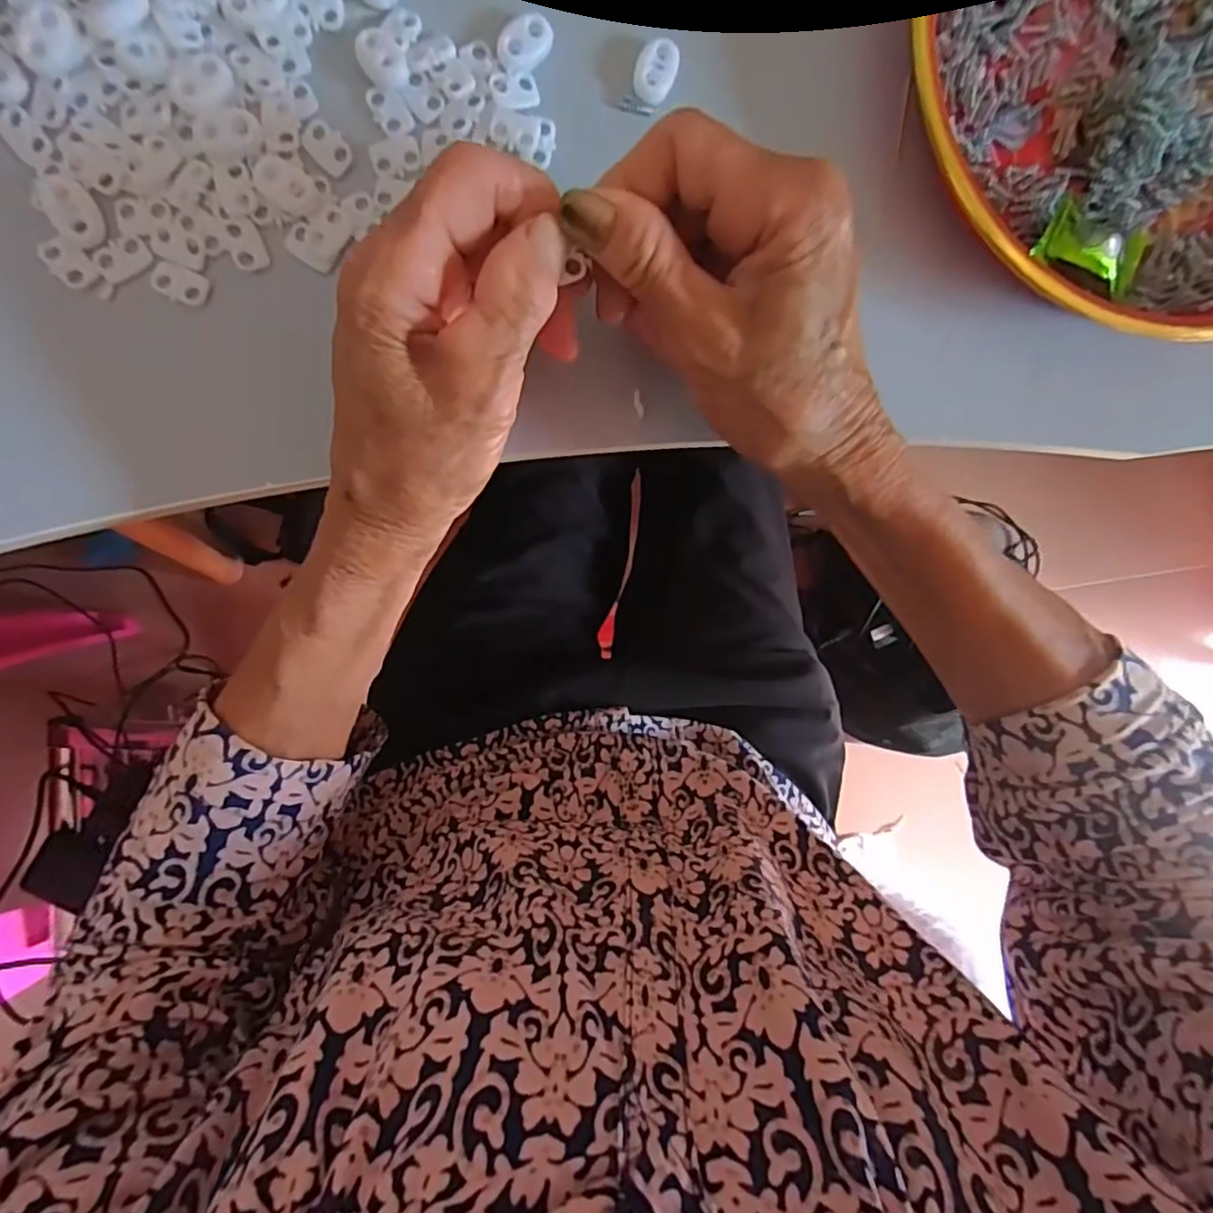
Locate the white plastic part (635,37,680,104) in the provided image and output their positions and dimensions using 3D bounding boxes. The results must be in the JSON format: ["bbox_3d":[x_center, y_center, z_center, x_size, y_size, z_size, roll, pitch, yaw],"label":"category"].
[{"bbox_3d":[0.019,-0.203,0.239,0.014,0.005,0.021,19,91,-9],"label":"white plastic part"}]

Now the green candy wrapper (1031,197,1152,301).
[{"bbox_3d":[0.194,-0.142,0.249,0.048,0.013,0.024,16,92,-9],"label":"green candy wrapper"}]

